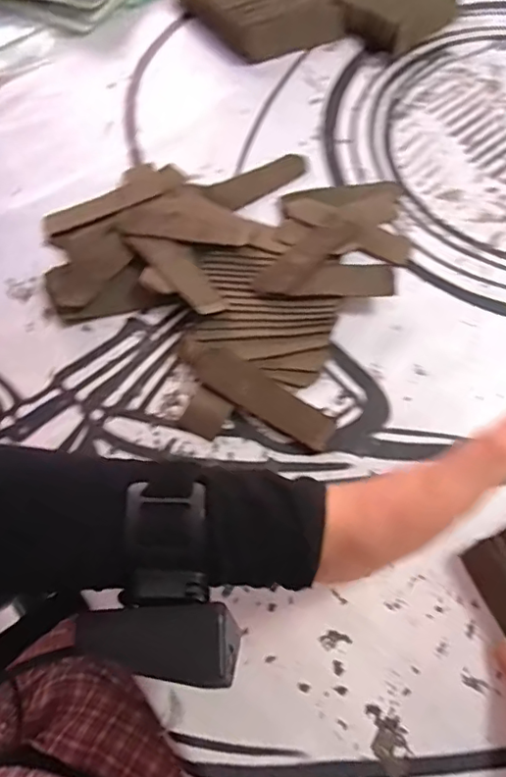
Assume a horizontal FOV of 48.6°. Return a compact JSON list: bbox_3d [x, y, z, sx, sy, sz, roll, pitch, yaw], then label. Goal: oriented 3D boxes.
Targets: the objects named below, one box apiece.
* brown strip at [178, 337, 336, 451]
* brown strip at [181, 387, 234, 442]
[{"bbox_3d":[0.000,0.000,0.374,0.117,0.012,0.029,29,70,14],"label":"brown strip"},{"bbox_3d":[-0.031,0.017,0.370,0.026,0.004,0.029,30,78,7],"label":"brown strip"}]

